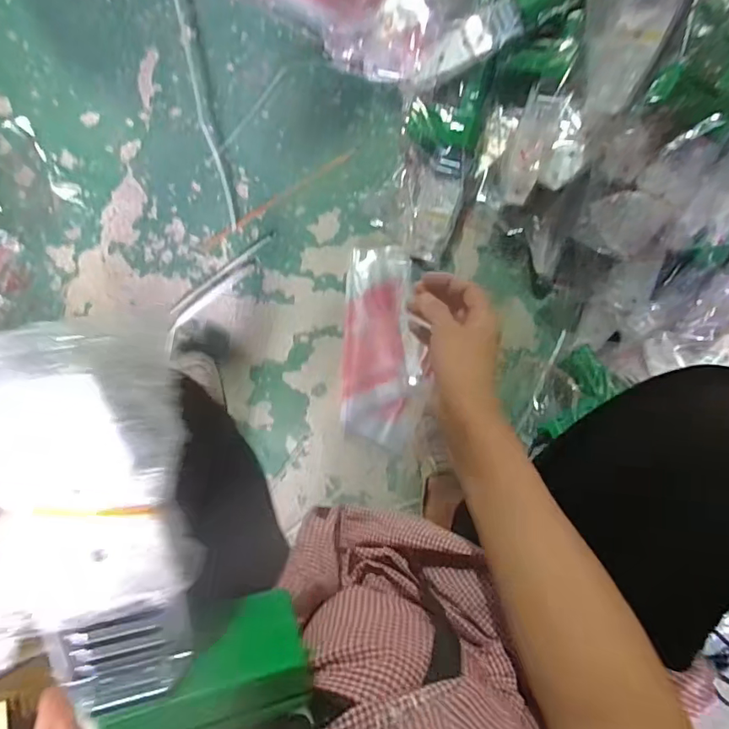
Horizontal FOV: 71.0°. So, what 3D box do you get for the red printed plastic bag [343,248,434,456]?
[{"bbox_3d":[0.026,-0.027,0.767,0.115,0.022,0.299,-1,86,-7],"label":"red printed plastic bag"}]

